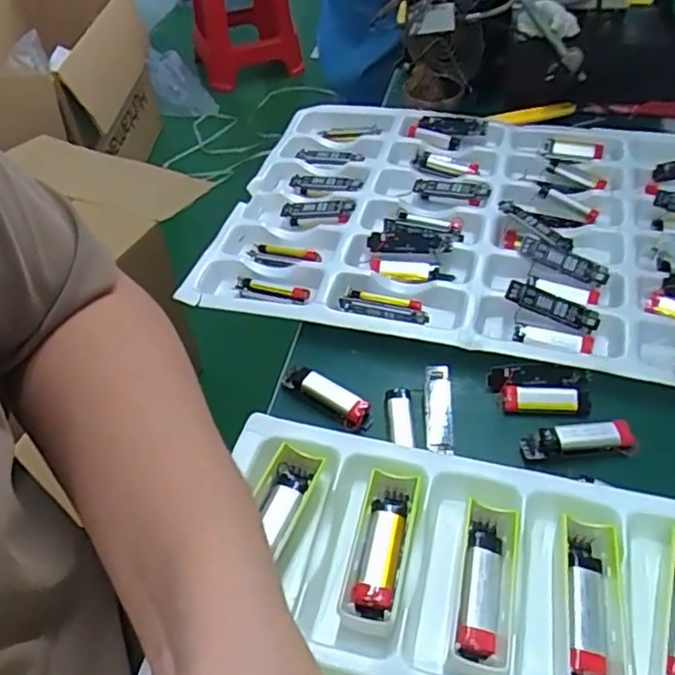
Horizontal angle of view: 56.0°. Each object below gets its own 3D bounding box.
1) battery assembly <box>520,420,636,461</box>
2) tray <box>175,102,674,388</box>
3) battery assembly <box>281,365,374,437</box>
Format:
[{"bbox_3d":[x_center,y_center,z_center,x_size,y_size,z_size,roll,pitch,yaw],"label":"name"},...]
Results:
[{"bbox_3d":[0.151,0.065,0.399,0.067,0.013,0.019,-5,47,0],"label":"battery assembly"},{"bbox_3d":[0.135,-0.102,0.553,0.459,0.033,0.323,9,49,13],"label":"tray"},{"bbox_3d":[-0.009,0.039,0.431,0.067,0.013,0.018,26,54,25],"label":"battery assembly"}]

